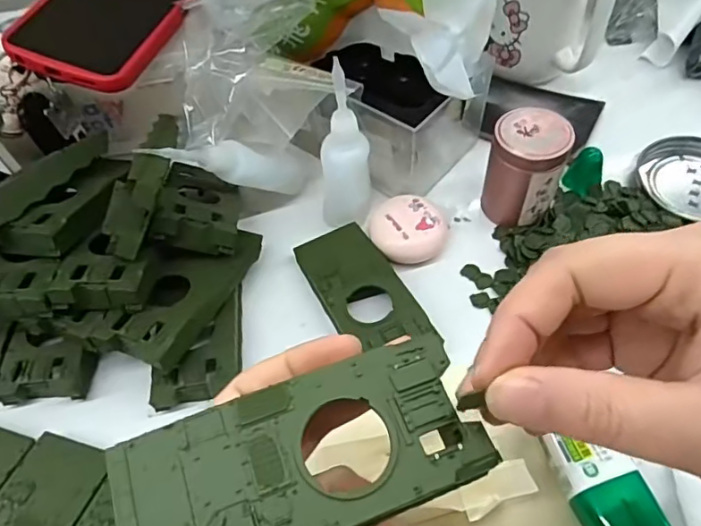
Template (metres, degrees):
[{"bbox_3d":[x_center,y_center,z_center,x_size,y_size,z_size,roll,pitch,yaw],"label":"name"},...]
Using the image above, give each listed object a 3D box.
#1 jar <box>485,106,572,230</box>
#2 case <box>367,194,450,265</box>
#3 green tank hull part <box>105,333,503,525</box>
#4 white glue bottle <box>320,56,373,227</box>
[{"bbox_3d":[0.108,-0.059,0.337,0.043,0.062,0.040,-2,55,4],"label":"jar"},{"bbox_3d":[0.037,-0.020,0.347,0.047,0.021,0.044,-2,55,4],"label":"case"},{"bbox_3d":[-0.013,0.055,0.154,0.102,0.007,0.044,-18,55,-13],"label":"green tank hull part"},{"bbox_3d":[-0.005,-0.068,0.319,0.031,0.090,0.026,-3,55,3],"label":"white glue bottle"}]

